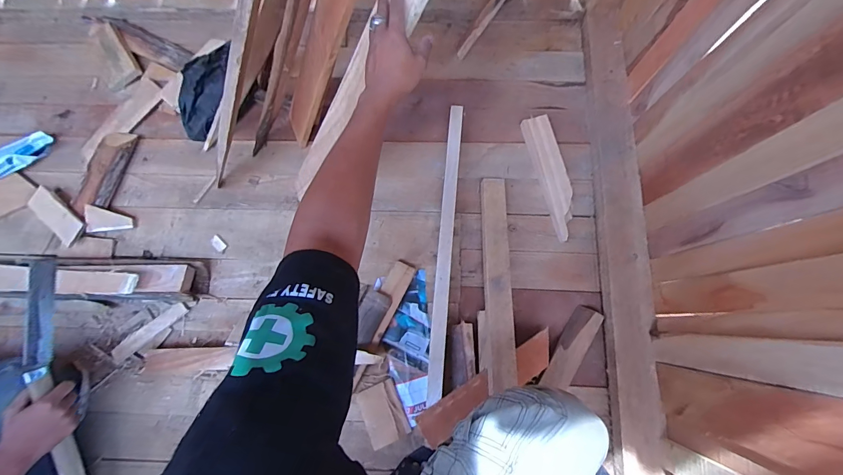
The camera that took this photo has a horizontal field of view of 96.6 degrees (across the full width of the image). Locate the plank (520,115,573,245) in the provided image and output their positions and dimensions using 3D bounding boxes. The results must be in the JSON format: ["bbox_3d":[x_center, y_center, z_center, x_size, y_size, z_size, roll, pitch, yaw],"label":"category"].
[{"bbox_3d":[0.306,-0.145,0.884,0.063,0.033,0.297,-11,77,-1],"label":"plank"}]

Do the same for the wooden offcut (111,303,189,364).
[{"bbox_3d":[-0.604,0.208,0.834,0.182,0.010,0.035,-39,84,-6],"label":"wooden offcut"}]

